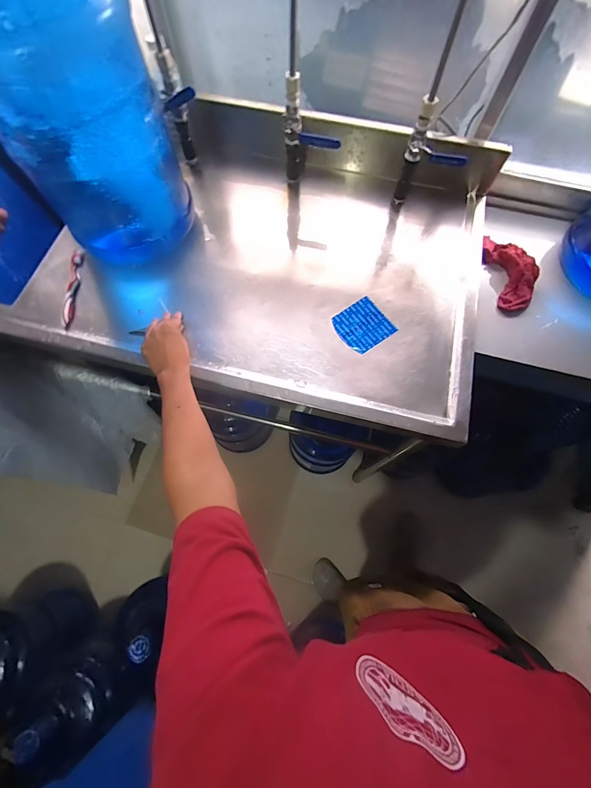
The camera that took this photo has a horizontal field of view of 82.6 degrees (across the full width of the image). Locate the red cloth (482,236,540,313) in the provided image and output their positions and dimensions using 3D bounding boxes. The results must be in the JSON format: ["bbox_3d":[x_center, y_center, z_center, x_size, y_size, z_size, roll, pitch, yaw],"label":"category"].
[{"bbox_3d":[0.466,-0.267,0.724,0.081,0.043,0.178,-5,69,-3],"label":"red cloth"}]

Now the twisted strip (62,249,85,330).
[{"bbox_3d":[-0.447,-0.212,0.673,0.024,0.009,0.184,-3,69,-3],"label":"twisted strip"}]

